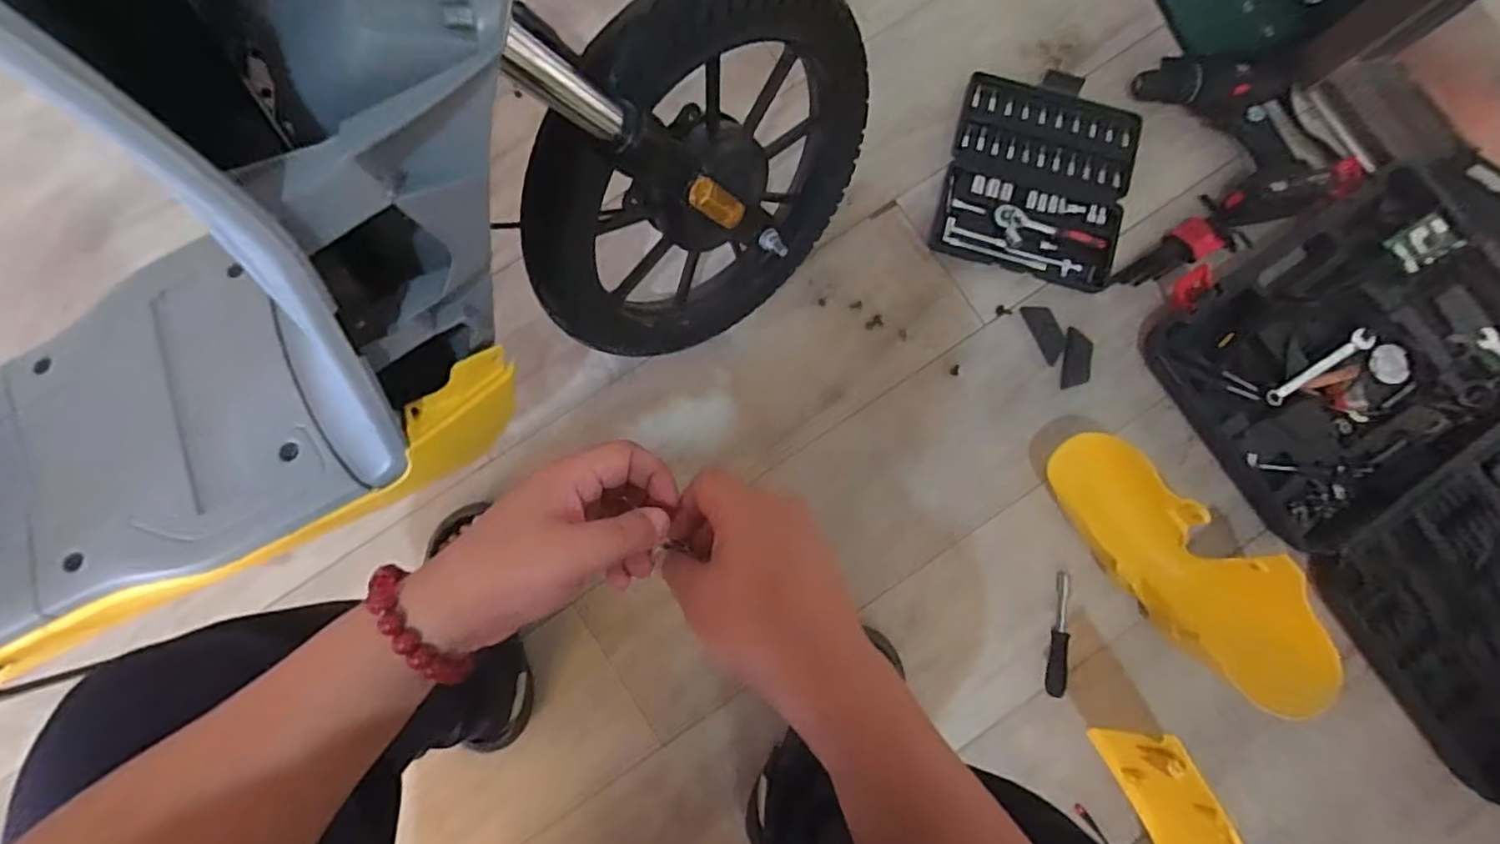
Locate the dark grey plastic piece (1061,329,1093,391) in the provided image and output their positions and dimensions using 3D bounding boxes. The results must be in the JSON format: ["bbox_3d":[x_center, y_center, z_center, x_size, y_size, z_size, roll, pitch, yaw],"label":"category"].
[{"bbox_3d":[0.411,-0.078,0.819,0.034,0.004,0.074,8,84,8],"label":"dark grey plastic piece"}]

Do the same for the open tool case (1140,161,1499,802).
[{"bbox_3d":[0.847,0.039,0.777,0.433,0.120,0.650,-33,88,-4],"label":"open tool case"}]

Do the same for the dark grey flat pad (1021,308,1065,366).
[{"bbox_3d":[0.379,-0.115,0.835,0.036,0.004,0.078,-25,84,0],"label":"dark grey flat pad"}]

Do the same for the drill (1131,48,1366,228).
[{"bbox_3d":[0.623,-0.370,0.829,0.168,0.068,0.260,-23,75,-4],"label":"drill"}]

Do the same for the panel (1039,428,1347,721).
[{"bbox_3d":[0.499,0.170,0.759,0.375,0.164,0.109,44,86,1],"label":"panel"}]

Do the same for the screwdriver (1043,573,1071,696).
[{"bbox_3d":[0.377,0.258,0.796,0.021,0.019,0.147,9,86,-2],"label":"screwdriver"}]

